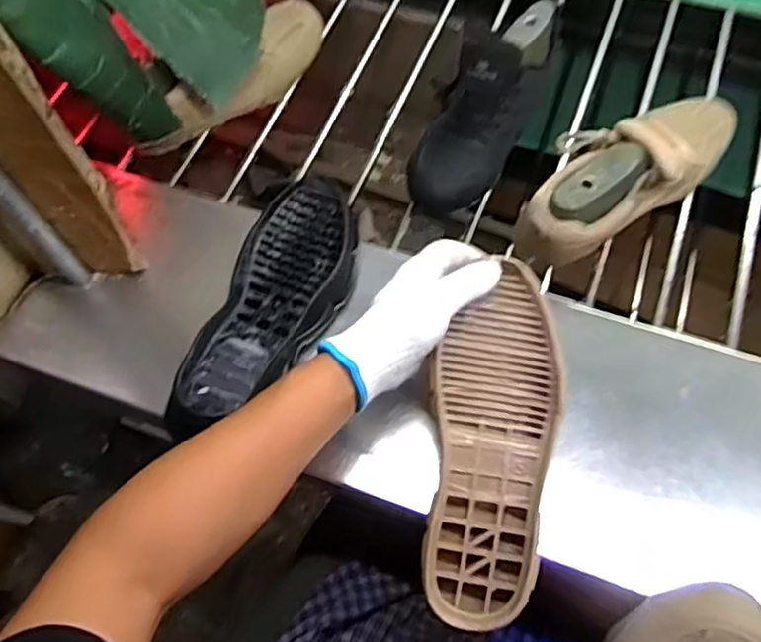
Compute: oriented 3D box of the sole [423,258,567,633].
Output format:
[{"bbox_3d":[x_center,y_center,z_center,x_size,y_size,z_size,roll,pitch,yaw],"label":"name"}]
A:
[{"bbox_3d":[0.089,0.097,0.524,0.099,0.023,0.275,8,81,6],"label":"sole"}]

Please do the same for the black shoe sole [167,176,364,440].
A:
[{"bbox_3d":[-0.095,-0.018,0.606,0.108,0.040,0.273,16,67,9],"label":"black shoe sole"}]

